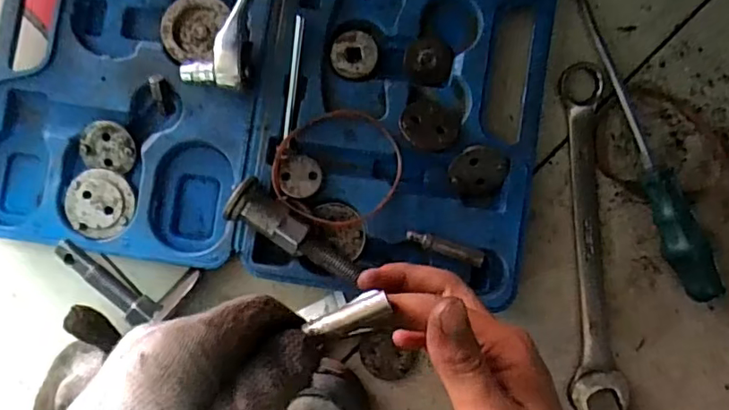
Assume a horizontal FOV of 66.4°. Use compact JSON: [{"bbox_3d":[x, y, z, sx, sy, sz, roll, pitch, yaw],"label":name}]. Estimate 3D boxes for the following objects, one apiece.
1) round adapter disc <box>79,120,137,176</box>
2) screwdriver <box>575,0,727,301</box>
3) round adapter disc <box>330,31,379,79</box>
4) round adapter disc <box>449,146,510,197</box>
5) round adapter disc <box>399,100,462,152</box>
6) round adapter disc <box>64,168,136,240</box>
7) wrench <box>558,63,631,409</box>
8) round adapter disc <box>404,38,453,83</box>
[{"bbox_3d":[-0.189,-0.043,0.409,0.040,0.004,0.036,12,103,-6],"label":"round adapter disc"},{"bbox_3d":[0.198,-0.049,0.400,0.023,0.032,0.240,-20,86,-1],"label":"screwdriver"},{"bbox_3d":[-0.007,-0.109,0.402,0.033,0.004,0.033,0,86,1],"label":"round adapter disc"},{"bbox_3d":[0.080,-0.025,0.395,0.037,0.004,0.039,2,108,6],"label":"round adapter disc"},{"bbox_3d":[0.045,-0.054,0.387,0.041,0.009,0.041,5,61,-9],"label":"round adapter disc"},{"bbox_3d":[-0.193,-0.001,0.404,0.050,0.004,0.049,0,86,1],"label":"round adapter disc"},{"bbox_3d":[0.164,0.024,0.408,0.039,0.010,0.252,-4,86,0],"label":"wrench"},{"bbox_3d":[0.047,-0.105,0.405,0.035,0.005,0.032,0,86,1],"label":"round adapter disc"}]

